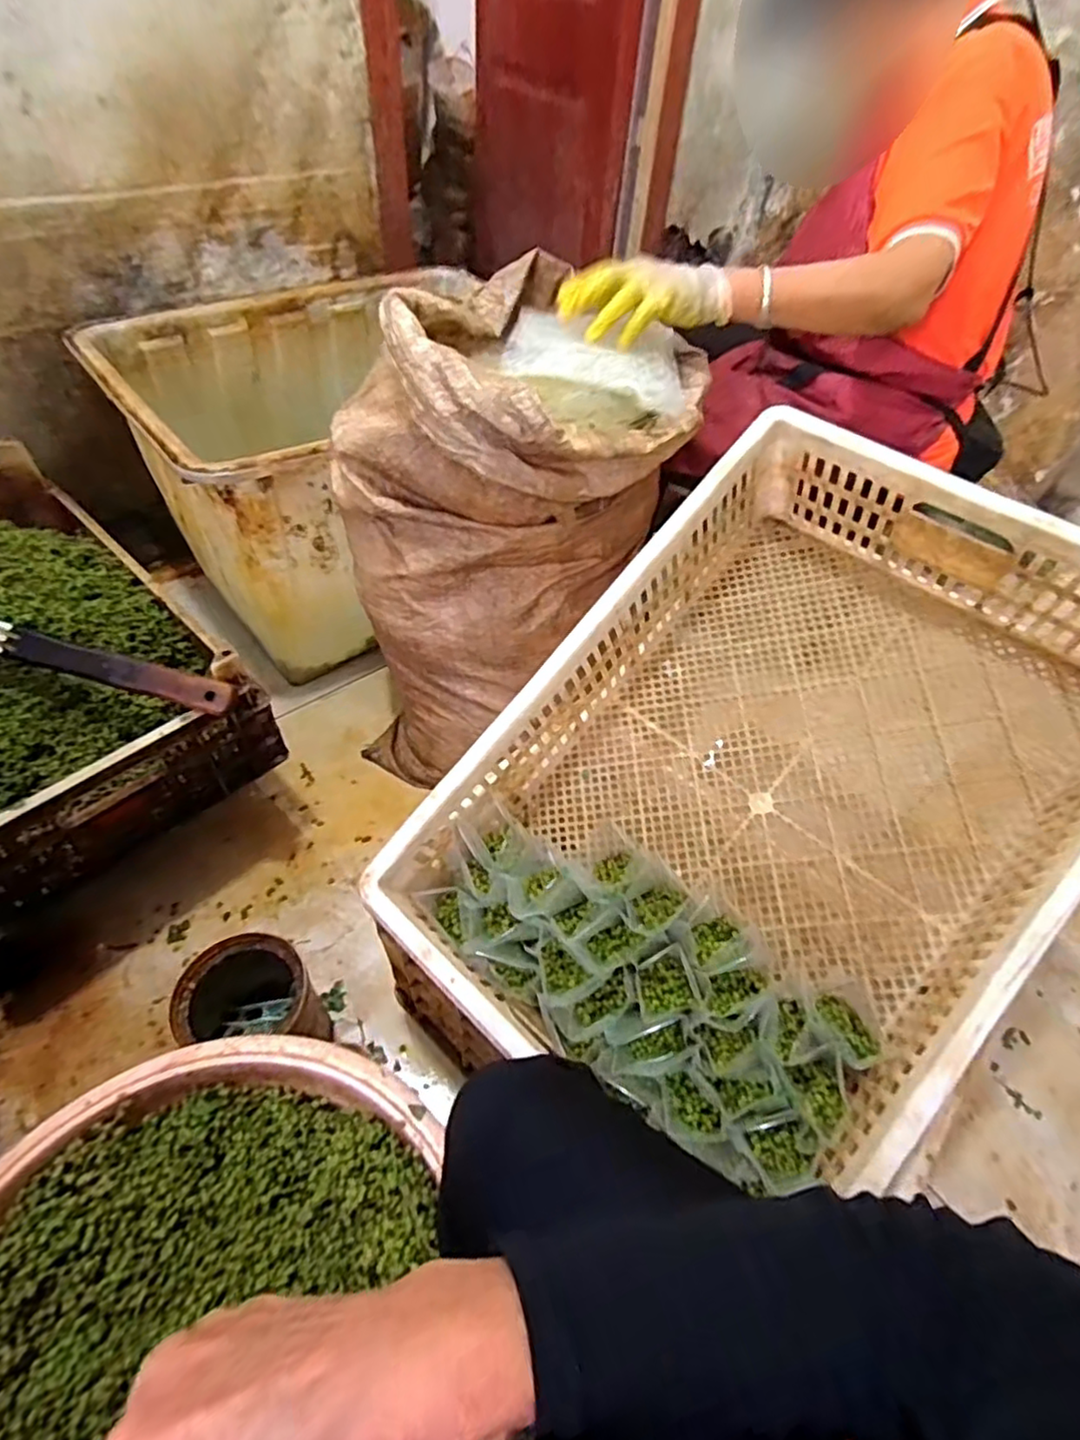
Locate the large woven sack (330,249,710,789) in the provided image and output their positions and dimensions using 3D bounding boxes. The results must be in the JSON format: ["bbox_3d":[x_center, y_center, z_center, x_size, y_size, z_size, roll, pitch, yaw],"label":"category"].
[{"bbox_3d":[-0.042,-0.238,0.932,0.395,0.604,0.398,12,50,4],"label":"large woven sack"}]

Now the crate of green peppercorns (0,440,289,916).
[{"bbox_3d":[-0.697,-0.109,0.836,0.665,0.211,0.386,39,57,24],"label":"crate of green peppercorns"}]

